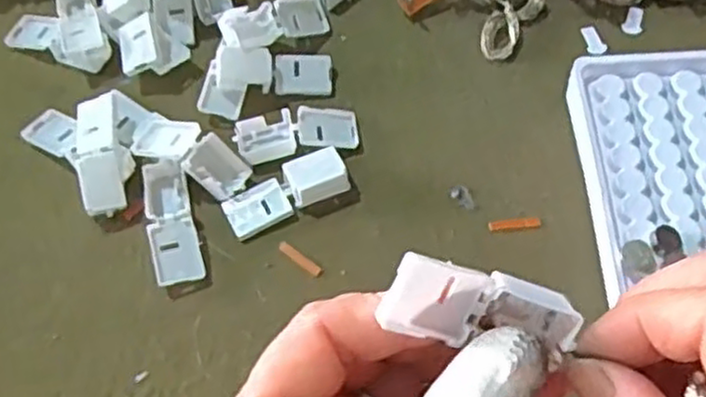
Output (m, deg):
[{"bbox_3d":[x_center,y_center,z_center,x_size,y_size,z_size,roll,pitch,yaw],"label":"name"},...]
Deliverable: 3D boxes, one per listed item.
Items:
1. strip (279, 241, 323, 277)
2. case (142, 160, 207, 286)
[{"bbox_3d":[-0.022,0.025,0.314,0.022,0.004,0.004,34,68,18],"label":"strip"},{"bbox_3d":[-0.077,0.010,0.318,0.020,0.010,0.055,-14,62,-6],"label":"case"}]

